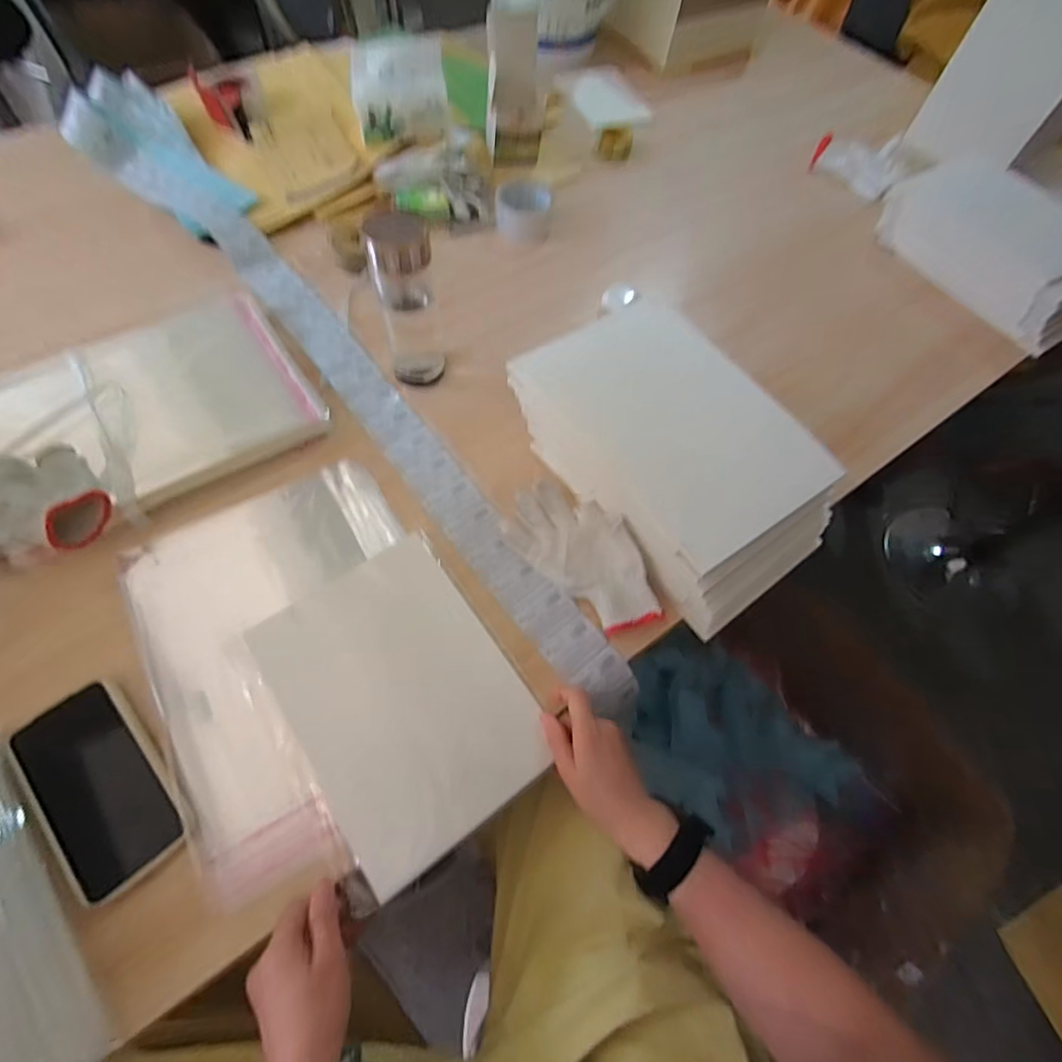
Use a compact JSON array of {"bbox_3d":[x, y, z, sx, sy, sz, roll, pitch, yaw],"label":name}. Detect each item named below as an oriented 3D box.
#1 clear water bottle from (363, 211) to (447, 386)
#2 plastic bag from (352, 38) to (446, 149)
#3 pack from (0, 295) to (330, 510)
[{"bbox_3d":[-0.134,-0.252,0.569,0.065,0.183,0.059,-15,65,-11],"label":"clear water bottle"},{"bbox_3d":[-0.208,-0.701,0.815,0.142,0.095,0.135,-9,64,-9],"label":"plastic bag"},{"bbox_3d":[-0.423,-0.139,0.575,0.319,0.028,0.239,-31,70,-18],"label":"pack"}]

